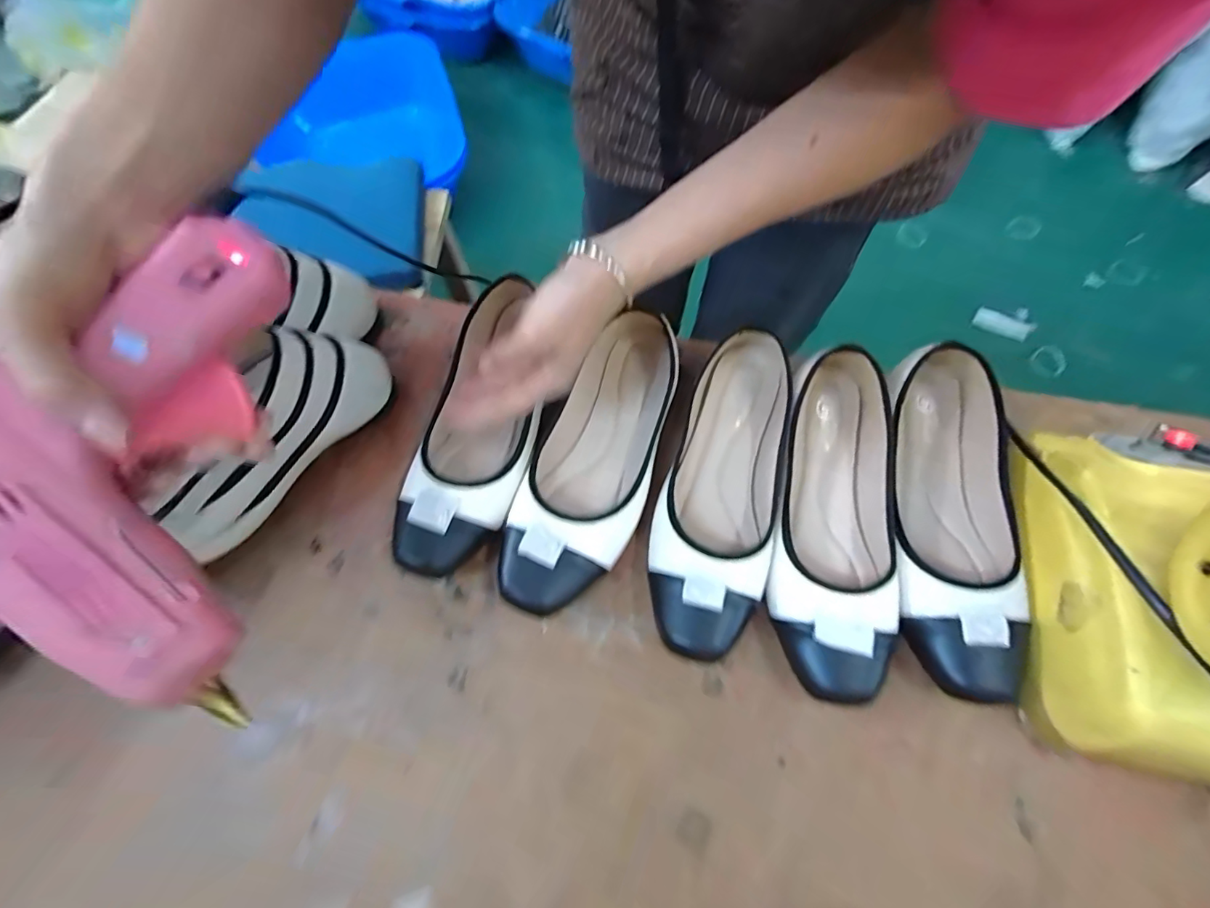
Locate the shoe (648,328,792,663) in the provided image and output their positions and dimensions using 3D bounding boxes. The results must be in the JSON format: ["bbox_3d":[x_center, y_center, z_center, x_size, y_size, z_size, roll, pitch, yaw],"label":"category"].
[{"bbox_3d":[0.082,0.024,0.388,0.081,0.047,0.234,14,70,7],"label":"shoe"}]

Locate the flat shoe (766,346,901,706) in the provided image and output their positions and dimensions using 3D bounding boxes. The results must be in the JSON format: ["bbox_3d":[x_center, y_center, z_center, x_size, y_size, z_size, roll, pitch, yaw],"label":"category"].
[{"bbox_3d":[0.160,0.041,0.371,0.080,0.052,0.240,10,68,6],"label":"flat shoe"}]

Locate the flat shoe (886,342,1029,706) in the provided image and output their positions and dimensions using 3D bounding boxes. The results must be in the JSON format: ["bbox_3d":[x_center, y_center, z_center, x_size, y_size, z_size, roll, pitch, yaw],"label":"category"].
[{"bbox_3d":[0.232,0.038,0.368,0.076,0.052,0.233,4,67,4],"label":"flat shoe"}]

